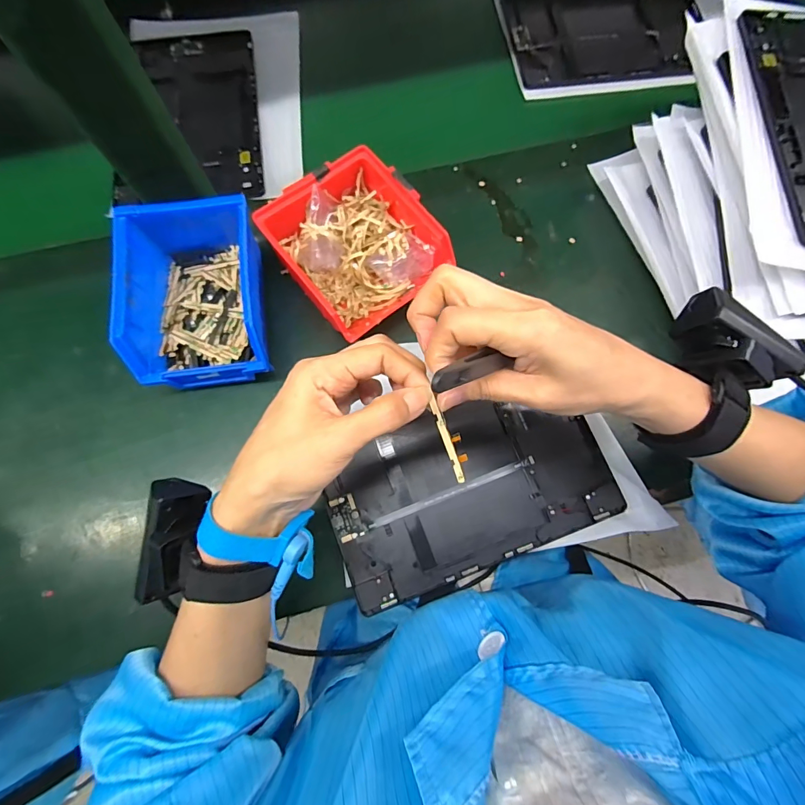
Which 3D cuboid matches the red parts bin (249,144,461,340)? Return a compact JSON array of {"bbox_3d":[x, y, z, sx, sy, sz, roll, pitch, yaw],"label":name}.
[{"bbox_3d":[-0.040,-0.135,0.362,0.123,0.069,0.129,-36,78,-9],"label":"red parts bin"}]

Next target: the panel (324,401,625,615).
[{"bbox_3d":[0.056,0.073,0.343,0.230,0.011,0.130,-20,76,-6],"label":"panel"}]

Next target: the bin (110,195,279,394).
[{"bbox_3d":[-0.172,-0.094,0.348,0.105,0.083,0.150,-6,75,-2],"label":"bin"}]

